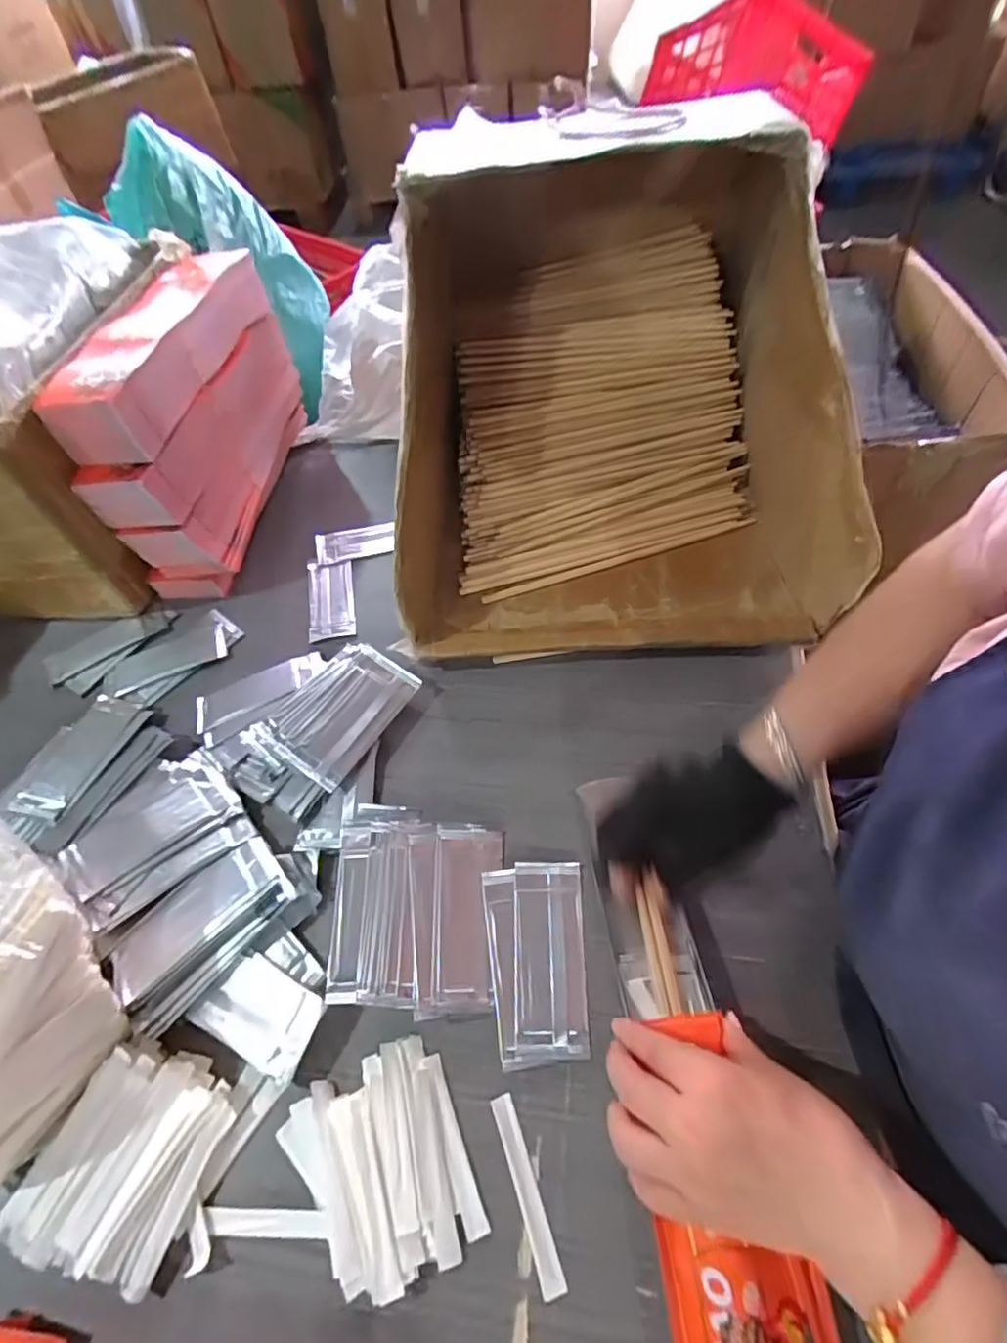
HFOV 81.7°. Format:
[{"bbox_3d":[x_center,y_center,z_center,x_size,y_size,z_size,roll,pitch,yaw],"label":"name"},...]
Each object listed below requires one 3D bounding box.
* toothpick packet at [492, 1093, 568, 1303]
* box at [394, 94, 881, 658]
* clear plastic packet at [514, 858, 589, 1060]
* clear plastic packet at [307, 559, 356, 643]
[{"bbox_3d":[0.013,0.303,0.341,0.014,0.004,0.092,-22,57,-2],"label":"toothpick packet"},{"bbox_3d":[0.097,-0.279,0.562,0.378,0.207,0.521,-3,75,6],"label":"box"},{"bbox_3d":[0.032,0.195,0.405,0.048,0.012,0.119,-3,56,4],"label":"clear plastic packet"},{"bbox_3d":[-0.183,-0.079,0.619,0.047,0.004,0.110,-13,55,-3],"label":"clear plastic packet"}]

